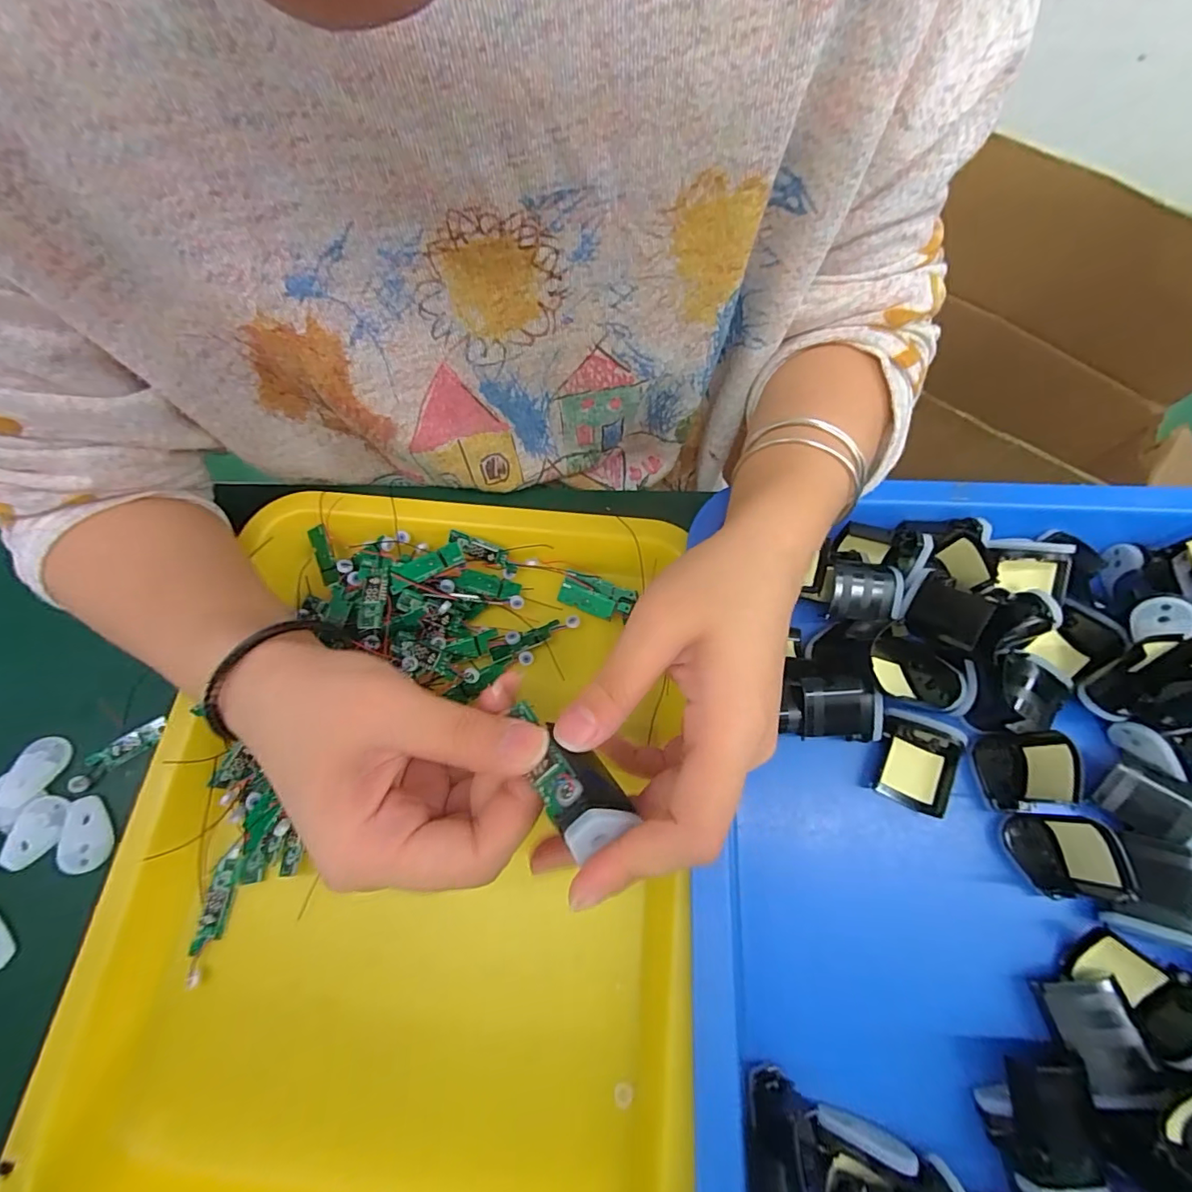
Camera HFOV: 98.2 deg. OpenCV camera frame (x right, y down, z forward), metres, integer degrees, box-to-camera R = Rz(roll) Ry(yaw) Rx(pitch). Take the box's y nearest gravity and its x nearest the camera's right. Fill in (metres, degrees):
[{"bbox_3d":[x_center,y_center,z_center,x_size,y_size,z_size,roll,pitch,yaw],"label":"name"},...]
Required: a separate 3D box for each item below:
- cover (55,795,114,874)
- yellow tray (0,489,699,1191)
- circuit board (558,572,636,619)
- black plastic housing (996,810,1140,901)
[{"bbox_3d":[-0.259,0.120,0.259,0.020,0.007,0.036,-24,71,-7],"label":"cover"},{"bbox_3d":[-0.084,0.105,0.235,0.250,0.048,0.326,4,70,3],"label":"yellow tray"},{"bbox_3d":[-0.001,0.000,0.295,0.041,0.006,0.020,20,72,8],"label":"circuit board"},{"bbox_3d":[0.209,0.118,0.230,0.022,0.039,0.036,-9,70,-1],"label":"black plastic housing"}]

